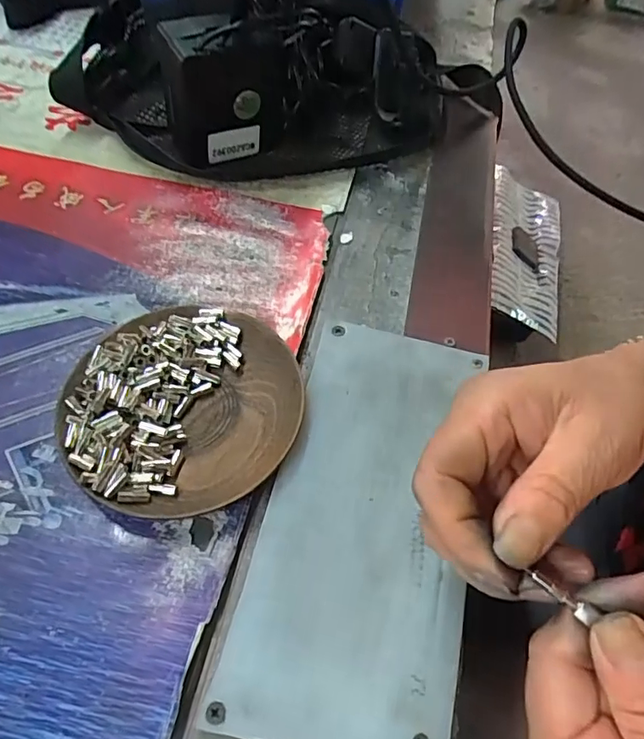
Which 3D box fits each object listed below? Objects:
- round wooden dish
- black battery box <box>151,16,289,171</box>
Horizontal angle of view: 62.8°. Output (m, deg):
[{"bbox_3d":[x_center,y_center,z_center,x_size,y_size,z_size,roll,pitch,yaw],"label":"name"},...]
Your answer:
[{"bbox_3d":[-0.070,0.016,0.267,0.115,0.018,0.109,2,57,-3],"label":"round wooden dish"},{"bbox_3d":[-0.068,-0.195,0.371,0.083,0.084,0.047,-19,60,-15],"label":"black battery box"}]

